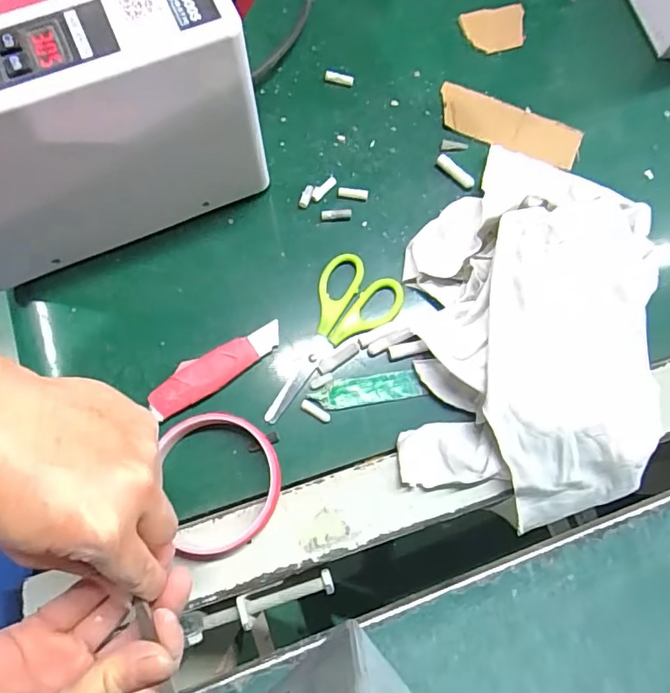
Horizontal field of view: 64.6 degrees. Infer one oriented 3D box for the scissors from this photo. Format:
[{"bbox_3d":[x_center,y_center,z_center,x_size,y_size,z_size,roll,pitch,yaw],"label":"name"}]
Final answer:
[{"bbox_3d":[-0.007,-0.003,0.370,0.058,0.004,0.129,33,77,6],"label":"scissors"}]

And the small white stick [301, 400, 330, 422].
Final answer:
[{"bbox_3d":[-0.013,0.043,0.357,0.021,0.004,0.007,31,77,6],"label":"small white stick"}]

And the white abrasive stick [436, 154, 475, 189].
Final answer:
[{"bbox_3d":[0.091,-0.132,0.404,0.008,0.008,0.035,-43,81,-11],"label":"white abrasive stick"}]

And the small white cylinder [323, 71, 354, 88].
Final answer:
[{"bbox_3d":[0.003,-0.215,0.426,0.024,0.006,0.007,14,76,2],"label":"small white cylinder"}]

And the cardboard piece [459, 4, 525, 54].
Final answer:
[{"bbox_3d":[0.135,-0.266,0.443,0.054,0.008,0.041,-14,77,-5],"label":"cardboard piece"}]

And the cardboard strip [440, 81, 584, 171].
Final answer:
[{"bbox_3d":[0.136,-0.174,0.419,0.114,0.006,0.046,25,70,7],"label":"cardboard strip"}]

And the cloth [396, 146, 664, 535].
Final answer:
[{"bbox_3d":[0.127,-0.022,0.349,0.150,0.074,0.246,10,76,1],"label":"cloth"}]

